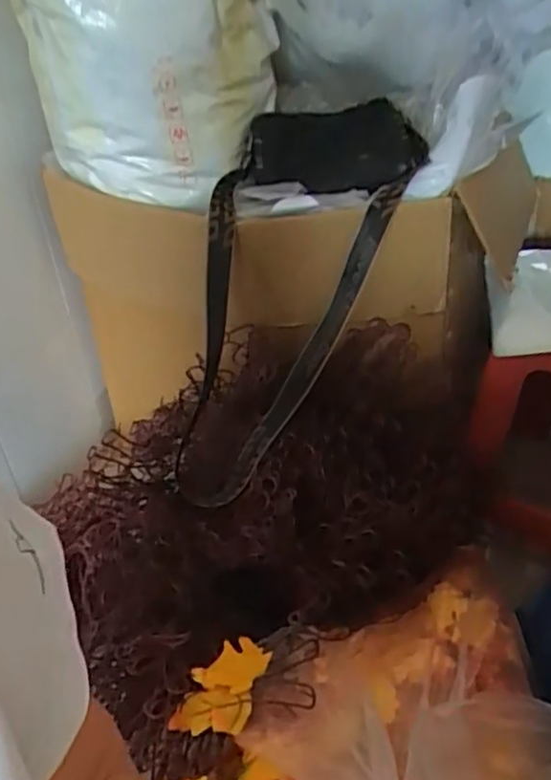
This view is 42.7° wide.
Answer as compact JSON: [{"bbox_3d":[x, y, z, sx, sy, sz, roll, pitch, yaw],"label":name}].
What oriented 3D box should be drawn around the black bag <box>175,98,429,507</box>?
[{"bbox_3d":[0.007,-0.121,0.989,0.239,0.607,0.214,23,9,31],"label":"black bag"}]

